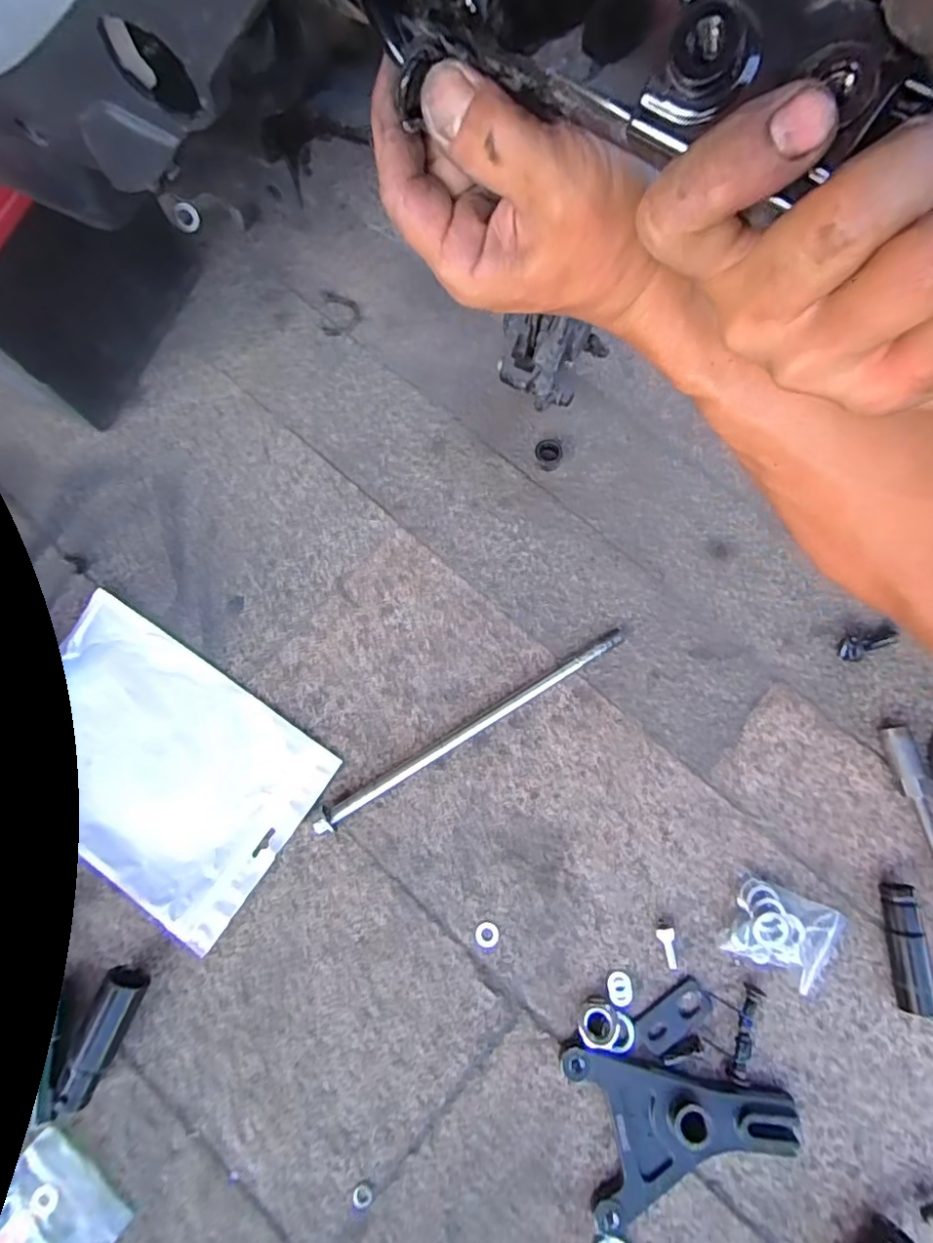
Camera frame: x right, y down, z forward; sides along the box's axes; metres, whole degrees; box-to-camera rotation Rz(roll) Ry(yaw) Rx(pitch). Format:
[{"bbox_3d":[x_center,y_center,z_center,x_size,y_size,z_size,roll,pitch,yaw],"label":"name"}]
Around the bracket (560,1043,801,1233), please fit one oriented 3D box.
[{"bbox_3d":[0.142,0.321,0.364,0.137,0.021,0.100,-13,77,-2],"label":"bracket"}]

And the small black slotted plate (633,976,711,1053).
[{"bbox_3d":[0.142,0.270,0.384,0.053,0.006,0.025,-34,79,-6],"label":"small black slotted plate"}]

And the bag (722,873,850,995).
[{"bbox_3d":[0.222,0.216,0.387,0.073,0.017,0.053,21,79,6],"label":"bag"}]

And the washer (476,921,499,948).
[{"bbox_3d":[0.015,0.222,0.395,0.017,0.004,0.017,1,77,2],"label":"washer"}]

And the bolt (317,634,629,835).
[{"bbox_3d":[0.007,0.079,0.421,0.268,0.016,0.013,-32,78,-6],"label":"bolt"}]

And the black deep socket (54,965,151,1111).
[{"bbox_3d":[-0.242,0.276,0.372,0.026,0.026,0.075,17,78,5],"label":"black deep socket"}]

